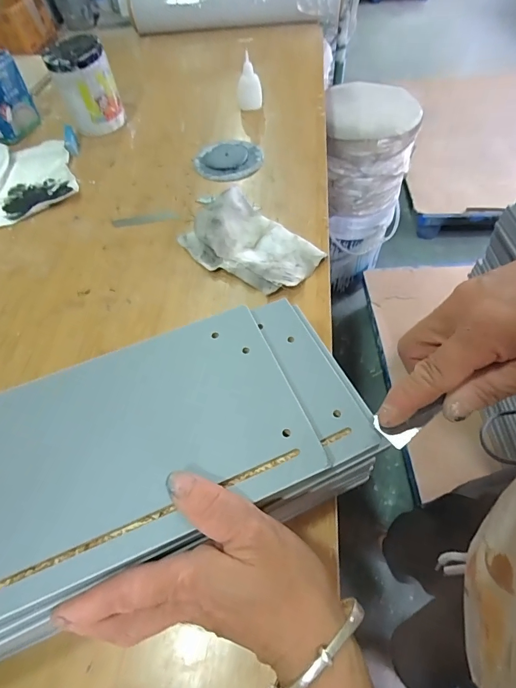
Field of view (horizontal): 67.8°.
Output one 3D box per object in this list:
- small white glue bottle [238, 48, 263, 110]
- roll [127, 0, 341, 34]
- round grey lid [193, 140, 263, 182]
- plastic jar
[{"bbox_3d":[-0.017,-0.483,0.706,0.046,0.090,0.022,-3,56,2],"label":"small white glue bottle"},{"bbox_3d":[-0.060,-0.860,0.958,0.527,0.090,0.114,1,56,5],"label":"roll"},{"bbox_3d":[-0.049,-0.315,0.651,0.114,0.007,0.108,-2,56,3],"label":"round grey lid"},{"bbox_3d":[-0.309,-0.467,0.697,0.100,0.124,0.097,-20,57,-9],"label":"plastic jar"}]

